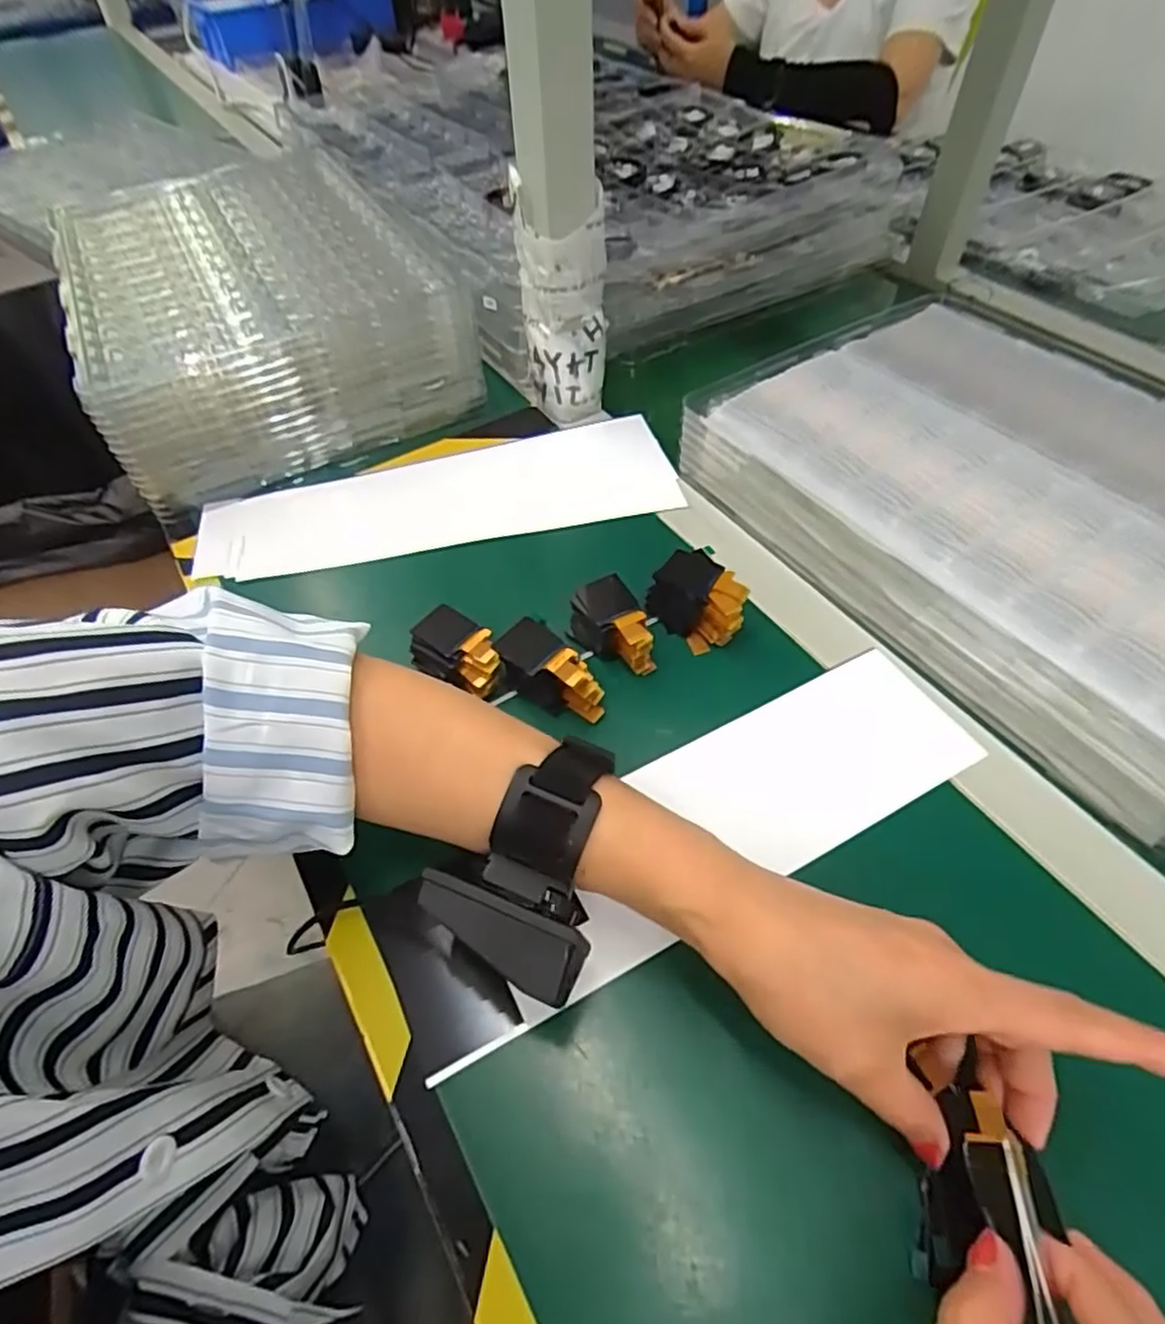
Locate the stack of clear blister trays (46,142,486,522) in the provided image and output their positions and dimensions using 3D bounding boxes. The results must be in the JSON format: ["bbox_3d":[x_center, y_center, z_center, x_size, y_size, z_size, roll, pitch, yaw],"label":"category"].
[{"bbox_3d":[-0.284,-0.313,0.605,0.264,0.097,0.389,-23,54,-16],"label":"stack of clear blister trays"}]

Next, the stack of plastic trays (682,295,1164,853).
[{"bbox_3d":[0.278,-0.099,0.432,0.254,0.061,0.378,-29,56,-18],"label":"stack of plastic trays"}]

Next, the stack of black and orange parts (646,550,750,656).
[{"bbox_3d":[0.069,-0.036,0.411,0.034,0.039,0.060,-31,57,-21],"label":"stack of black and orange parts"}]

